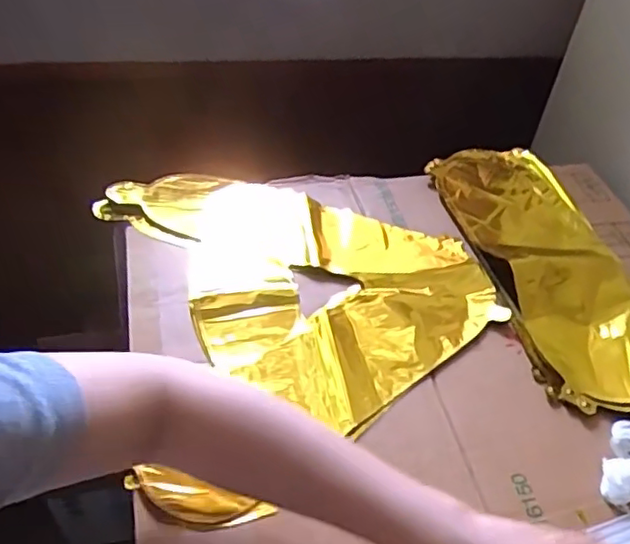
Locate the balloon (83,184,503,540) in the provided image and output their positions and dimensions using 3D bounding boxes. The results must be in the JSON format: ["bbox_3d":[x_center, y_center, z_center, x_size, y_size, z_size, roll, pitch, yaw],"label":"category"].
[{"bbox_3d":[-0.006,0.018,0.585,0.339,0.014,0.381,-6,47,-12],"label":"balloon"}]

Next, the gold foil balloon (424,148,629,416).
[{"bbox_3d":[0.294,-0.015,0.636,0.248,0.039,0.419,-7,47,-13],"label":"gold foil balloon"}]

